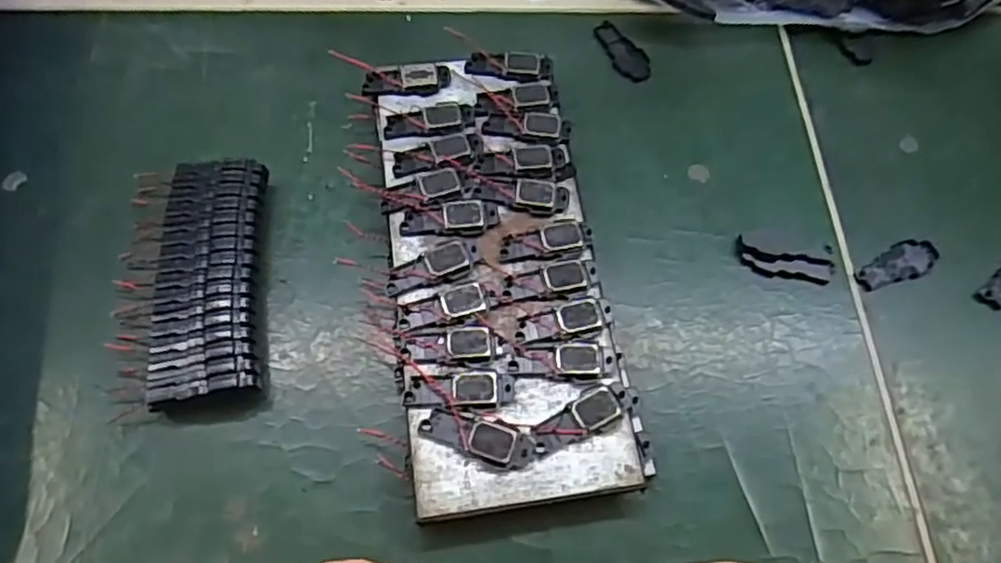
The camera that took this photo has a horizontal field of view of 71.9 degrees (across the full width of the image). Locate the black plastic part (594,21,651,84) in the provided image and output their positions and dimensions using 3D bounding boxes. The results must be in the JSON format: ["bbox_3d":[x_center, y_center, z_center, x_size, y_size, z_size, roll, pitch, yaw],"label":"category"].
[{"bbox_3d":[0.062,-0.117,0.346,0.018,0.004,0.040,-17,66,-11],"label":"black plastic part"}]

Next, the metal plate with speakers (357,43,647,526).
[{"bbox_3d":[-0.001,-0.009,0.283,0.085,0.021,0.194,-8,65,-7],"label":"metal plate with speakers"}]

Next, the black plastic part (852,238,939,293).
[{"bbox_3d":[0.173,-0.008,0.300,0.040,0.004,0.016,-23,68,-13],"label":"black plastic part"}]

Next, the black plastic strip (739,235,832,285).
[{"bbox_3d":[0.122,-0.008,0.297,0.039,0.007,0.012,14,64,4],"label":"black plastic strip"}]

